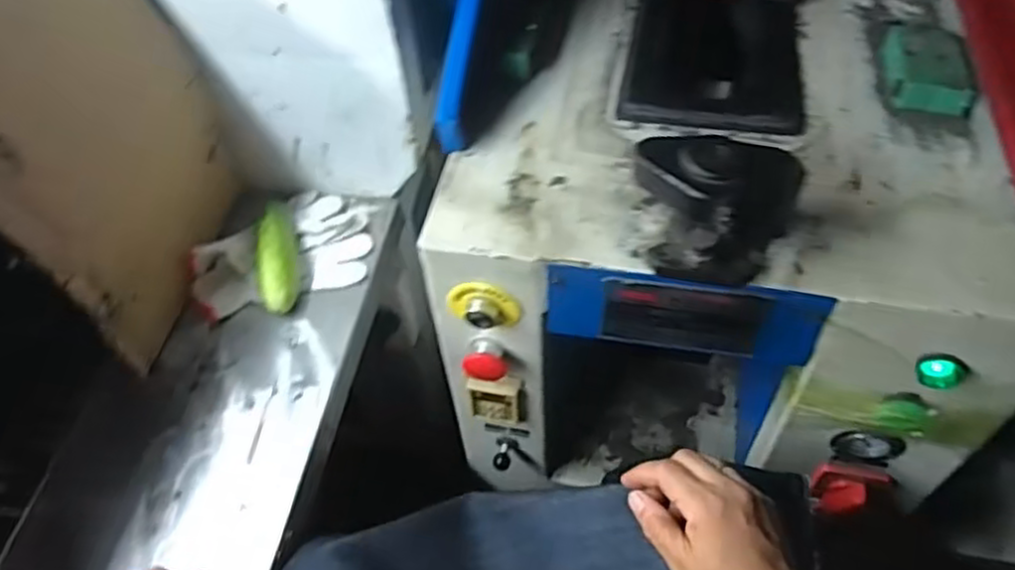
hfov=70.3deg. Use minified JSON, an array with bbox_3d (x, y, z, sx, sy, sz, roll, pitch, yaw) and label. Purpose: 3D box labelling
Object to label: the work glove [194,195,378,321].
[{"bbox_3d":[-0.247,-0.049,0.774,0.187,0.034,0.146,-18,53,-10],"label":"work glove"}]

